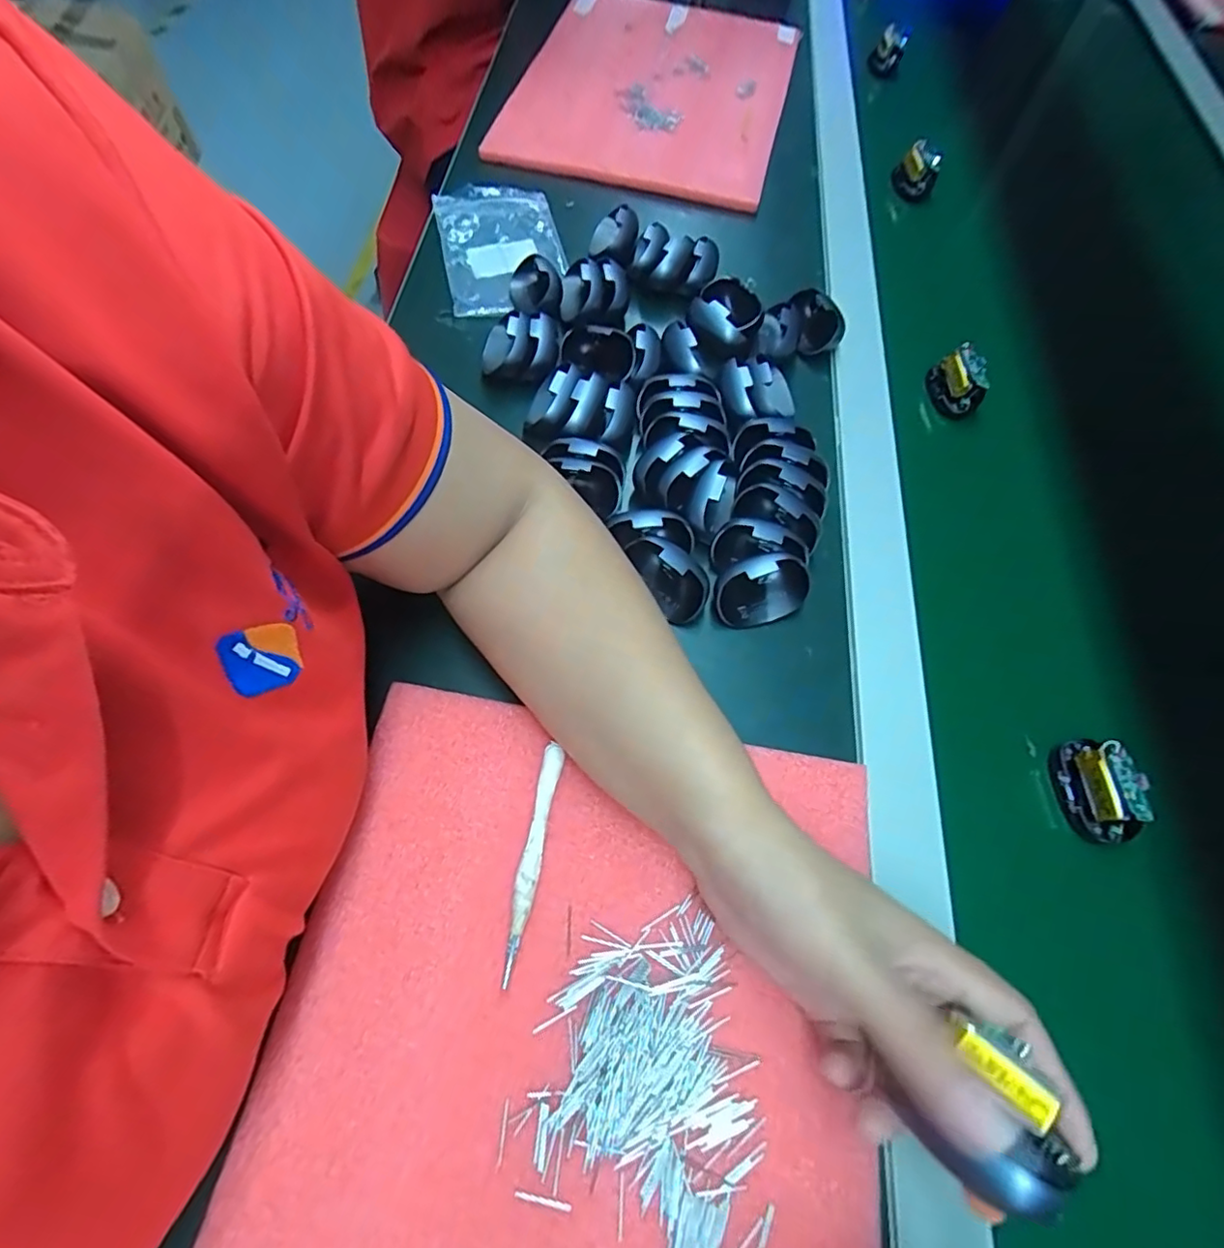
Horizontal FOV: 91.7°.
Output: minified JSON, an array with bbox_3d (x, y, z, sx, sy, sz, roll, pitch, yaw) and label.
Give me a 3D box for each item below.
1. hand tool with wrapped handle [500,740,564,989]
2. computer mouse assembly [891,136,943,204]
[{"bbox_3d":[-0.039,0.112,0.288,0.011,0.009,0.106,11,64,1],"label":"hand tool with wrapped handle"},{"bbox_3d":[0.297,-0.440,0.576,0.047,0.037,0.040,20,65,6],"label":"computer mouse assembly"}]

